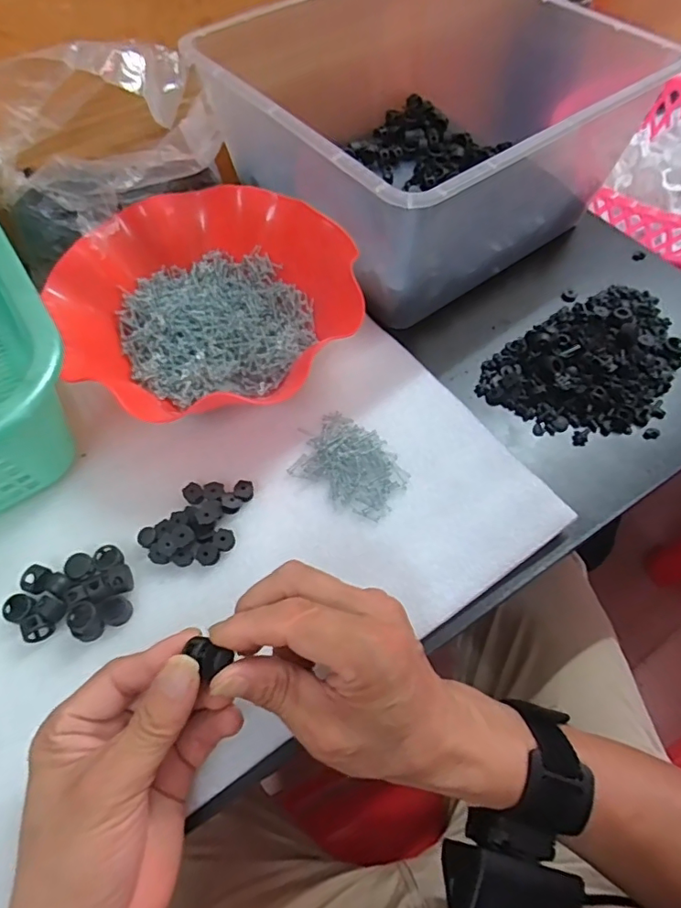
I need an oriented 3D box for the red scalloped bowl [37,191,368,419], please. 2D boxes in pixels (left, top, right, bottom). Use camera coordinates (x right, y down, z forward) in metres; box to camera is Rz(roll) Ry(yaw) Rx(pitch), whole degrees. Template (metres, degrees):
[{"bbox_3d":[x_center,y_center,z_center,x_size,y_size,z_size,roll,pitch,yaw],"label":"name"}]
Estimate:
[{"bbox_3d":[-0.100,-0.115,0.410,0.197,0.062,0.199,0,59,1],"label":"red scalloped bowl"}]

